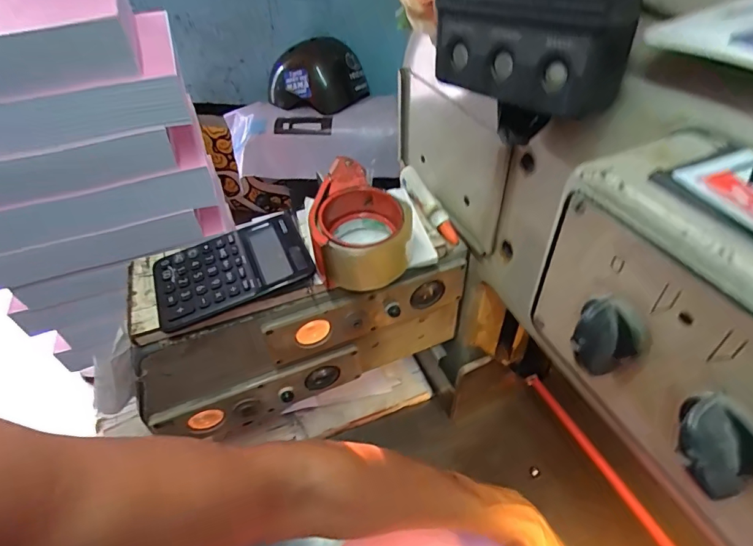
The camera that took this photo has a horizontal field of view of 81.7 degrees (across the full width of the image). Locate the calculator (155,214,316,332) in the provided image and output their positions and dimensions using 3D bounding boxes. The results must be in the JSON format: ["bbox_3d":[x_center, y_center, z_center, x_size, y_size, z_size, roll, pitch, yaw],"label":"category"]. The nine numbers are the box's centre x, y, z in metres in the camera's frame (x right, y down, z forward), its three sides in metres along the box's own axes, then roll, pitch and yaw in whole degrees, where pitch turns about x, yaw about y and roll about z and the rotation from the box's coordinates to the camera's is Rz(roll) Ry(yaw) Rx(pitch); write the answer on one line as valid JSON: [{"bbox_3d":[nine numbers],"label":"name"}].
[{"bbox_3d":[-0.143,-0.006,0.430,0.143,0.024,0.106,-19,46,-14],"label":"calculator"}]

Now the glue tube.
[{"bbox_3d":[0.060,-0.077,0.494,0.022,0.026,0.104,-27,74,-21],"label":"glue tube"}]

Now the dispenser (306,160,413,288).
[{"bbox_3d":[-0.012,-0.050,0.433,0.094,0.066,0.124,-2,45,2],"label":"dispenser"}]

